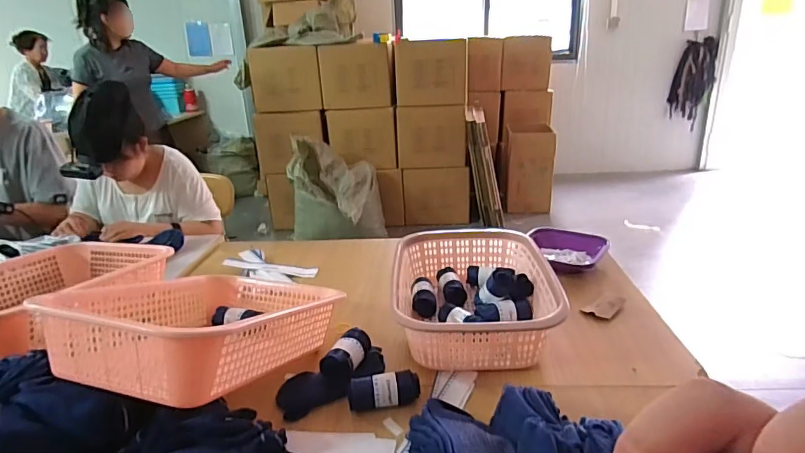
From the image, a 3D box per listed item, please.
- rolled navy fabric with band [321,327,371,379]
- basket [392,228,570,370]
[{"bbox_3d":[-0.087,0.207,0.785,0.050,0.040,0.110,3,22,16],"label":"rolled navy fabric with band"},{"bbox_3d":[0.126,0.121,0.906,0.273,0.102,0.355,-2,21,2],"label":"basket"}]

